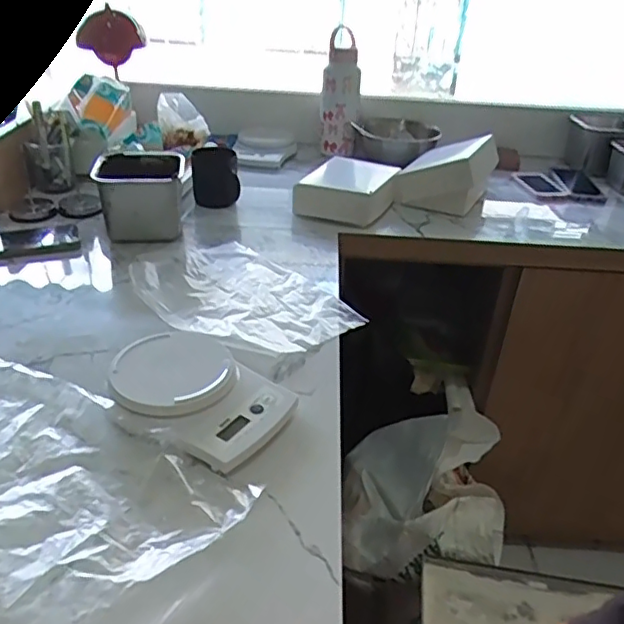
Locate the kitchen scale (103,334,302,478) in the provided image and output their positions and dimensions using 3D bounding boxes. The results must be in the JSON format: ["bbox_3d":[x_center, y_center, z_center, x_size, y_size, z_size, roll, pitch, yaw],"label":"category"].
[{"bbox_3d":[-0.114,0.081,0.617,0.181,0.035,0.134,26,38,30],"label":"kitchen scale"}]

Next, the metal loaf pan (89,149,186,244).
[{"bbox_3d":[-0.272,-0.188,0.964,0.130,0.100,0.129,-2,33,-10],"label":"metal loaf pan"}]

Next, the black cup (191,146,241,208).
[{"bbox_3d":[-0.175,-0.249,1.082,0.082,0.085,0.082,-3,33,-11],"label":"black cup"}]

